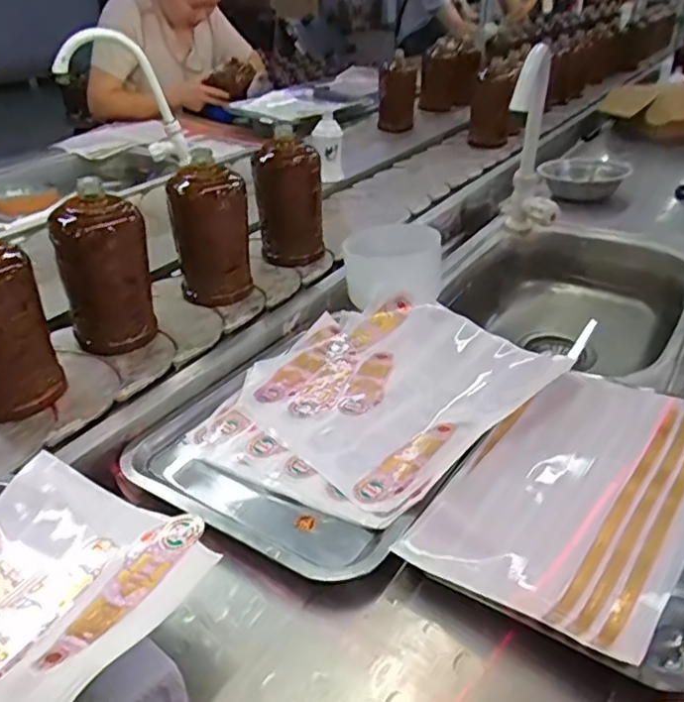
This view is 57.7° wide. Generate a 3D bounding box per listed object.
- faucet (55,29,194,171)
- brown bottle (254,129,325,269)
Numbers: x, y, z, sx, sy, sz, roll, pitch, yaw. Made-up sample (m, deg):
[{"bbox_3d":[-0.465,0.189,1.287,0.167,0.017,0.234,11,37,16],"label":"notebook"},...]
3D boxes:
[{"bbox_3d":[-0.480,-0.556,1.372,0.246,0.277,0.103,-7,32,-9],"label":"faucet"},{"bbox_3d":[-0.076,-0.214,0.889,0.093,0.164,0.071,-4,32,-4],"label":"brown bottle"}]

